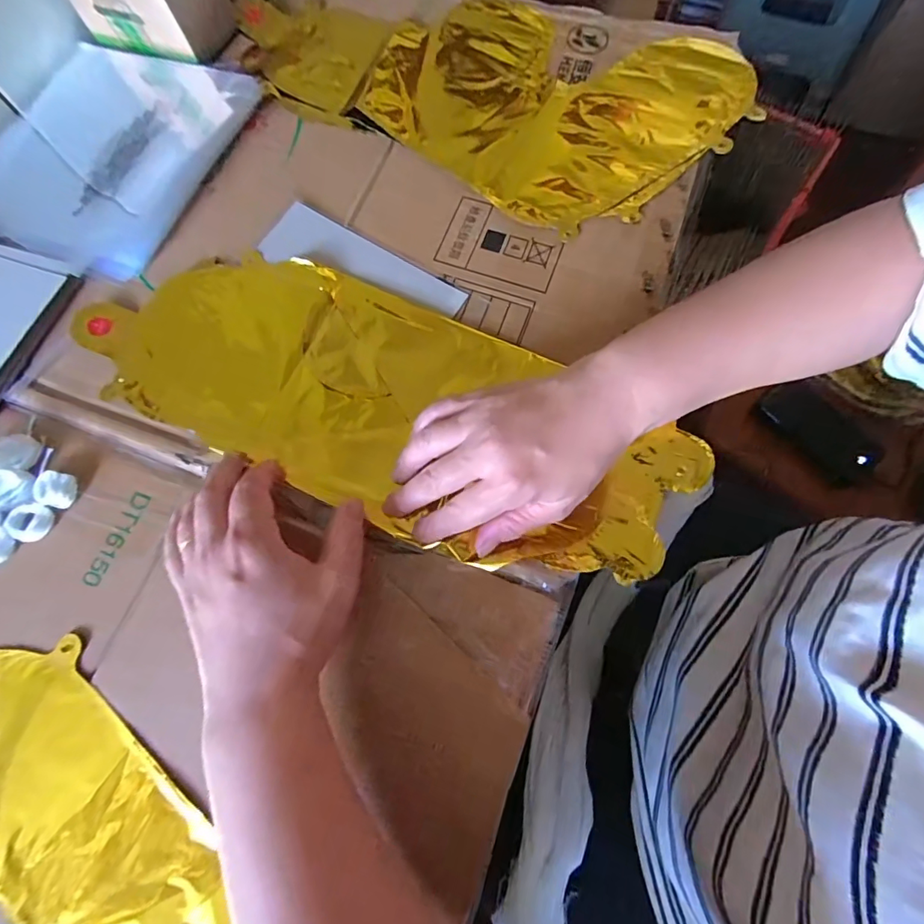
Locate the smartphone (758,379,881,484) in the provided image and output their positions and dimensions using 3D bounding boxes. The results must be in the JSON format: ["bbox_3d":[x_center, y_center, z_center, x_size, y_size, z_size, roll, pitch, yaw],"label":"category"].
[{"bbox_3d":[0.494,-0.044,0.652,0.156,0.007,0.066,49,117,13],"label":"smartphone"}]

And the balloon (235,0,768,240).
[{"bbox_3d":[0.011,-0.327,0.406,0.440,0.017,0.224,21,75,8],"label":"balloon"}]

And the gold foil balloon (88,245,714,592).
[{"bbox_3d":[-0.060,-0.046,0.326,0.428,0.013,0.148,21,75,8],"label":"gold foil balloon"}]

